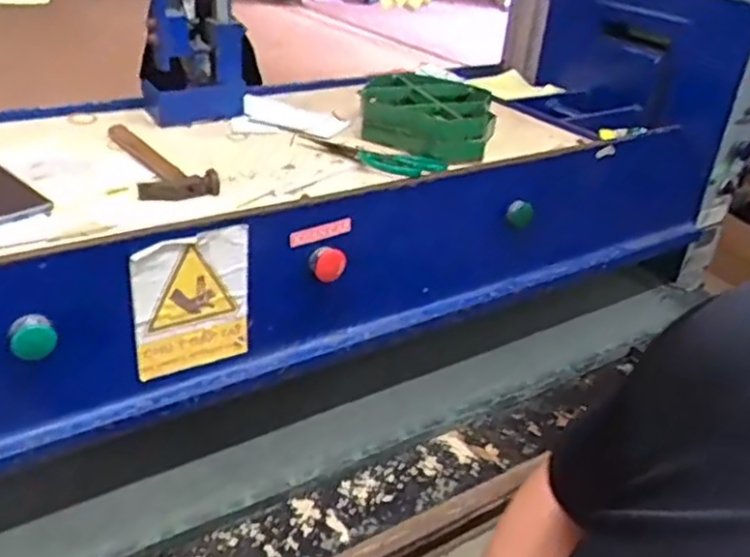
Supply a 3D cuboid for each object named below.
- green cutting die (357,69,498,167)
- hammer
[{"bbox_3d":[0.082,-0.255,1.096,0.188,0.073,0.260,9,29,6],"label":"green cutting die"},{"bbox_3d":[-0.272,-0.149,0.902,0.091,0.022,0.234,-12,34,-29],"label":"hammer"}]

